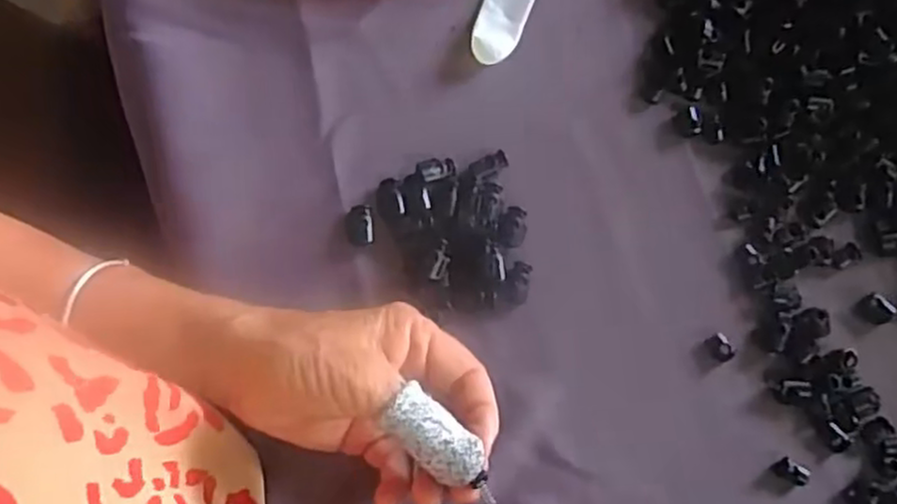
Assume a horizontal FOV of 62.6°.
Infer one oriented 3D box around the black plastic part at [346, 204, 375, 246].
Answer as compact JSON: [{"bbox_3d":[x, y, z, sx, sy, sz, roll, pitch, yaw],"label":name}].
[{"bbox_3d":[-0.046,-0.013,0.379,0.015,0.005,0.020,-4,78,1],"label":"black plastic part"}]

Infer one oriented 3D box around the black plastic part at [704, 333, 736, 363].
[{"bbox_3d":[0.136,0.048,0.368,0.012,0.004,0.014,-31,79,-5],"label":"black plastic part"}]

